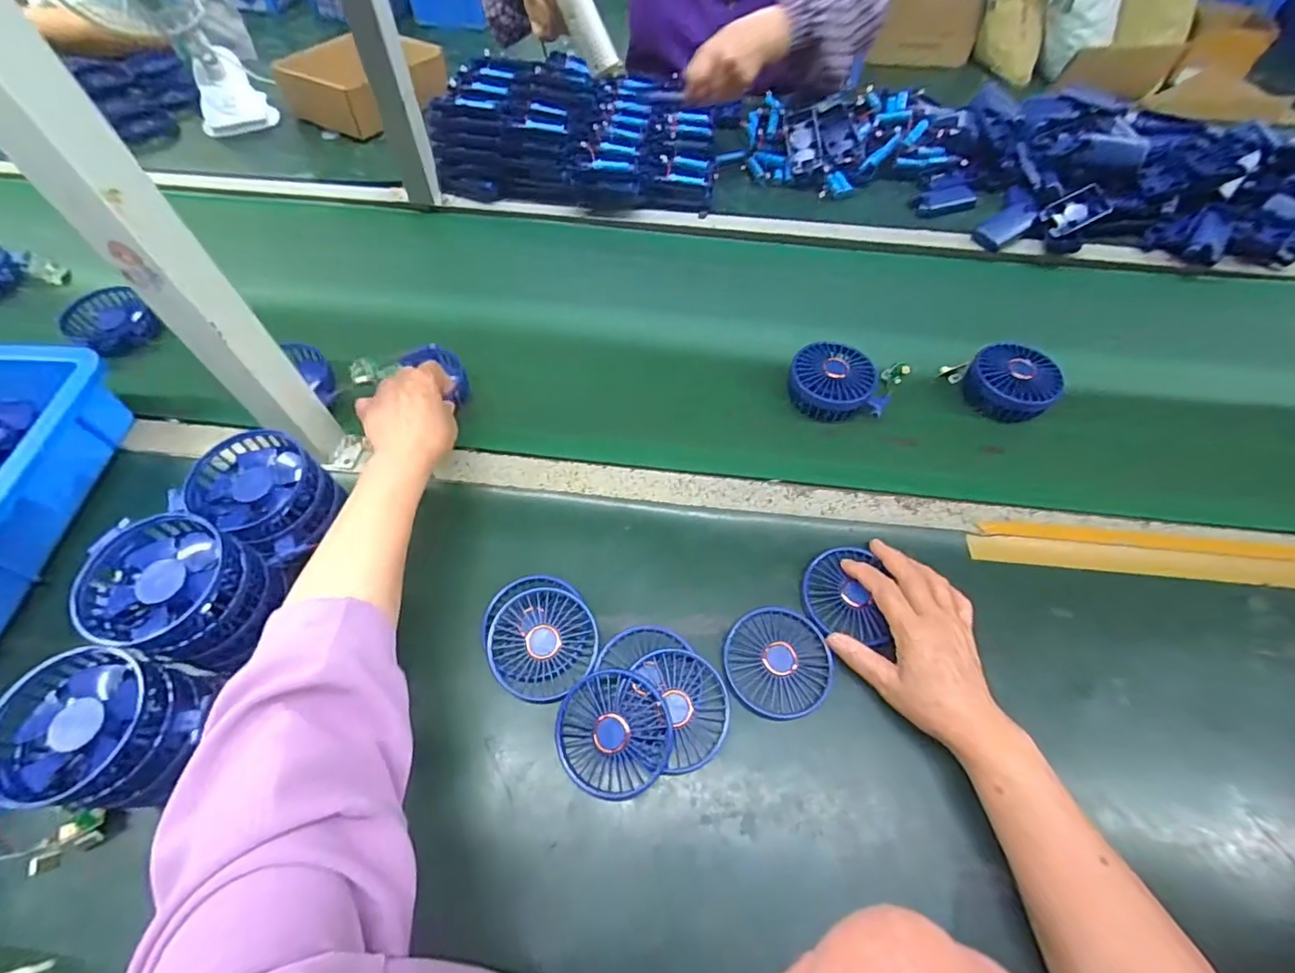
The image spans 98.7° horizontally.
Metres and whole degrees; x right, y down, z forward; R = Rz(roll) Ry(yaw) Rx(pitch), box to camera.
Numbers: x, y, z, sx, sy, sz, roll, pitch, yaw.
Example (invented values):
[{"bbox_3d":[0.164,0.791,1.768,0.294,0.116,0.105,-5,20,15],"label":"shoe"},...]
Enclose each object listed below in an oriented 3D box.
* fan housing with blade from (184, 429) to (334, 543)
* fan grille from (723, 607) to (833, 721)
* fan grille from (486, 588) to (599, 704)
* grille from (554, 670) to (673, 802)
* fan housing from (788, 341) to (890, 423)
[{"bbox_3d":[-0.313,0.002,0.455,0.093,0.041,0.085,23,60,14],"label":"fan housing with blade"},{"bbox_3d":[0.109,0.144,0.463,0.085,0.014,0.086,0,58,0],"label":"fan grille"},{"bbox_3d":[-0.087,0.128,0.454,0.087,0.015,0.087,0,72,1],"label":"fan grille"},{"bbox_3d":[-0.026,0.189,0.429,0.085,0.036,0.088,0,58,0],"label":"grille"},{"bbox_3d":[0.204,-0.113,0.603,0.098,0.046,0.075,9,58,6],"label":"fan housing"}]

